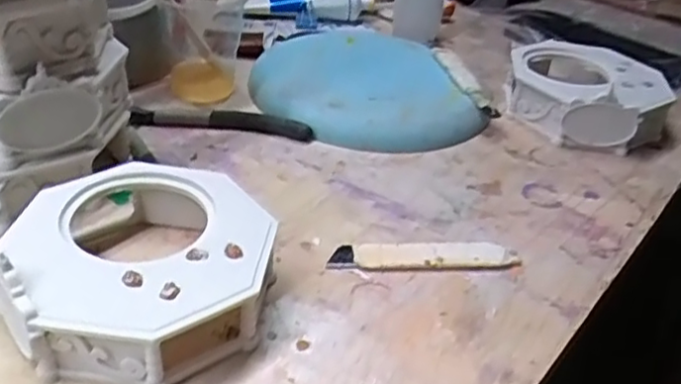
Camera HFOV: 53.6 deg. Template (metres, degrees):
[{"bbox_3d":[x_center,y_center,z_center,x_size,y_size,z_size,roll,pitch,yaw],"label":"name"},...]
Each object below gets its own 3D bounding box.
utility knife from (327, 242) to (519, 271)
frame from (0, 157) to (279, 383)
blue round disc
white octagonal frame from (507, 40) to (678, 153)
[{"bbox_3d":[0.045,0.035,0.364,0.100,0.006,0.022,3,34,-6],"label":"utility knife"},{"bbox_3d":[-0.089,0.033,0.313,0.114,0.038,0.121,5,34,-3],"label":"frame"},{"bbox_3d":[0.009,-0.087,0.512,0.149,0.025,0.177,-5,36,-17],"label":"blue round disc"},{"bbox_3d":[0.184,-0.075,0.505,0.115,0.040,0.120,21,36,20],"label":"white octagonal frame"}]

